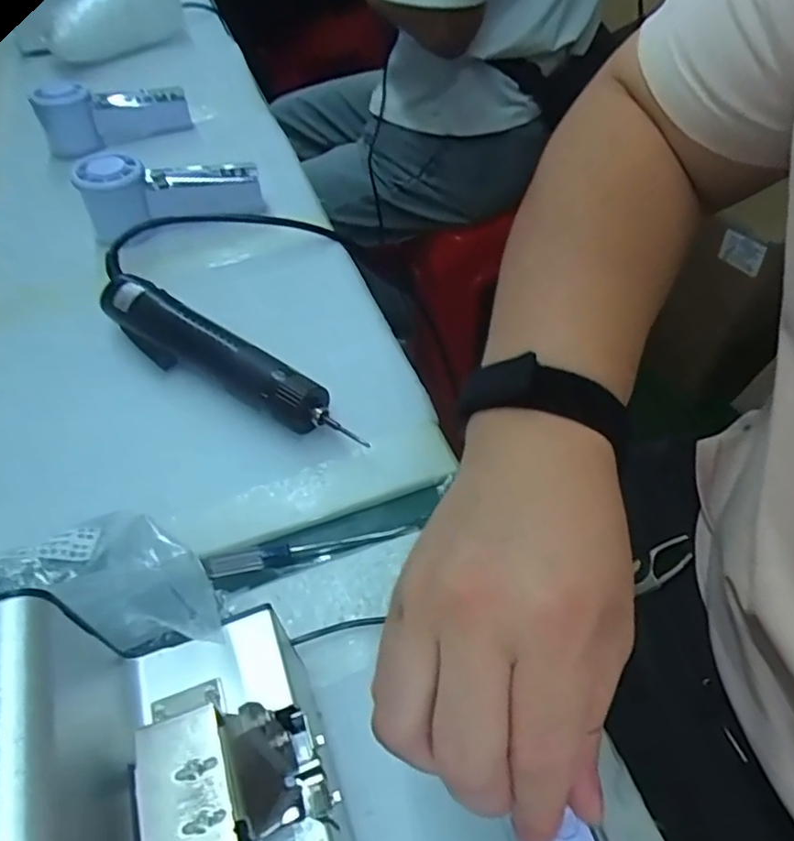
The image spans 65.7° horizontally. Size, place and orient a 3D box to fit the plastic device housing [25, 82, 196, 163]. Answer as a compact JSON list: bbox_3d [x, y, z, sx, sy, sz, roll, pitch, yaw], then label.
[{"bbox_3d":[-0.309,-0.333,0.677,0.149,0.071,0.041,-27,53,-18],"label":"plastic device housing"}]

